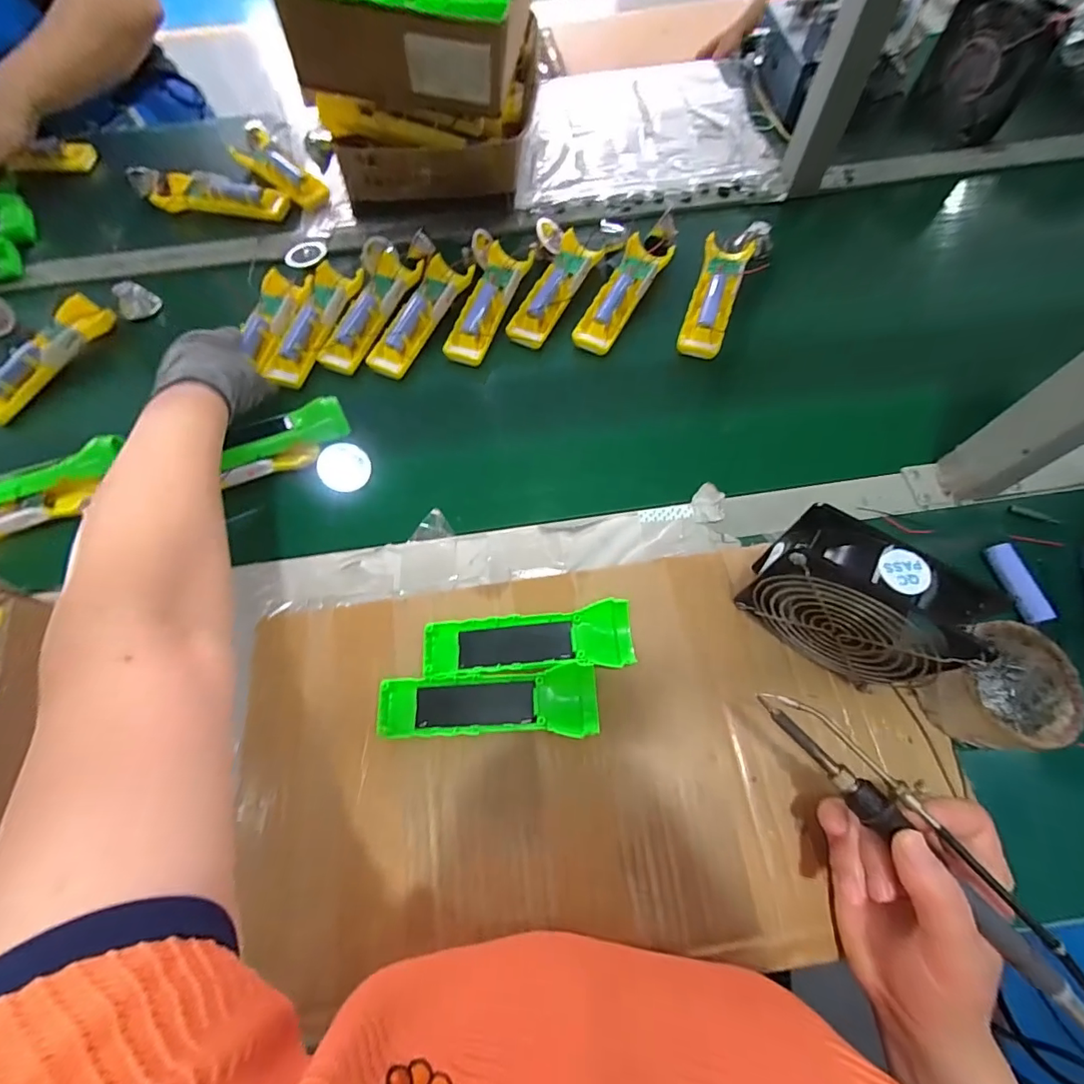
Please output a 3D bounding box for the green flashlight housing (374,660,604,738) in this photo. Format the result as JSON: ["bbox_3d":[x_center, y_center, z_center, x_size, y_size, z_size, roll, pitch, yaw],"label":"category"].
[{"bbox_3d":[-0.040,0.123,0.367,0.162,0.025,0.047,-3,67,0],"label":"green flashlight housing"}]

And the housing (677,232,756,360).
[{"bbox_3d":[0.191,-0.273,0.532,0.048,0.024,0.154,19,69,8],"label":"housing"}]

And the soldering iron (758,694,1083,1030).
[{"bbox_3d":[0.210,0.165,0.263,0.024,0.019,0.209,-38,71,-14],"label":"soldering iron"}]

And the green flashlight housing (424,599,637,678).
[{"bbox_3d":[-0.010,0.081,0.381,0.161,0.029,0.048,-6,67,-2],"label":"green flashlight housing"}]

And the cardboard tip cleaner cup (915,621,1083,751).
[{"bbox_3d":[0.326,0.104,0.345,0.088,0.045,0.077,-42,73,-15],"label":"cardboard tip cleaner cup"}]

